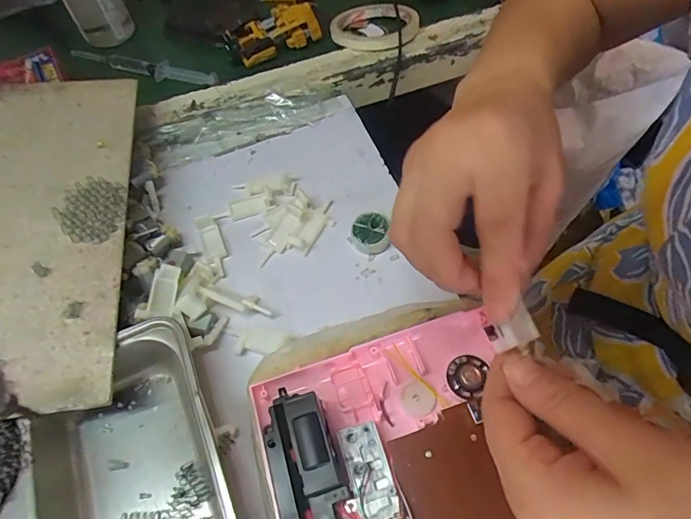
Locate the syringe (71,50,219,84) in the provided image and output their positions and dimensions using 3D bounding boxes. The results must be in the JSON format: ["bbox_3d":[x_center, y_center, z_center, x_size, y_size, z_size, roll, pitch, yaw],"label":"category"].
[{"bbox_3d":[-0.220,-0.214,0.510,0.179,0.020,0.024,17,61,14],"label":"syringe"}]

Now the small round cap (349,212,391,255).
[{"bbox_3d":[0.020,-0.021,0.380,0.030,0.017,0.032,-2,58,3],"label":"small round cap"}]

